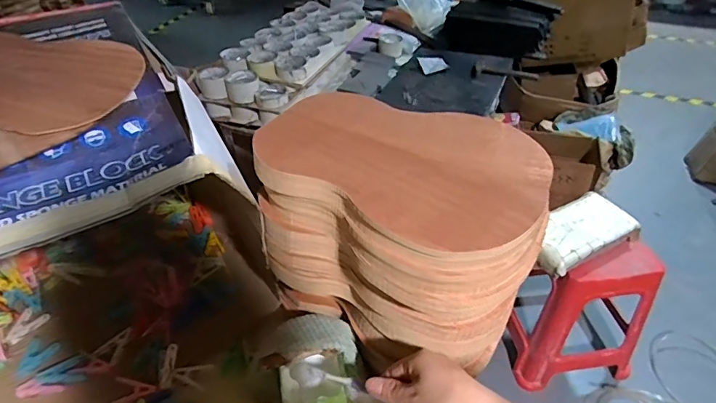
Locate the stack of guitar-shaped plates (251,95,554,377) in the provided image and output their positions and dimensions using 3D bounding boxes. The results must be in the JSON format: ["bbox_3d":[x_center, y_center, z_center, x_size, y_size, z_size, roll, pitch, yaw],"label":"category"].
[{"bbox_3d":[0.055,0.029,0.579,0.312,0.220,0.243,25,47,27],"label":"stack of guitar-shaped plates"}]

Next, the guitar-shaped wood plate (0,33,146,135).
[{"bbox_3d":[-0.396,-0.149,0.549,0.240,0.007,0.176,8,49,-5],"label":"guitar-shaped wood plate"}]

